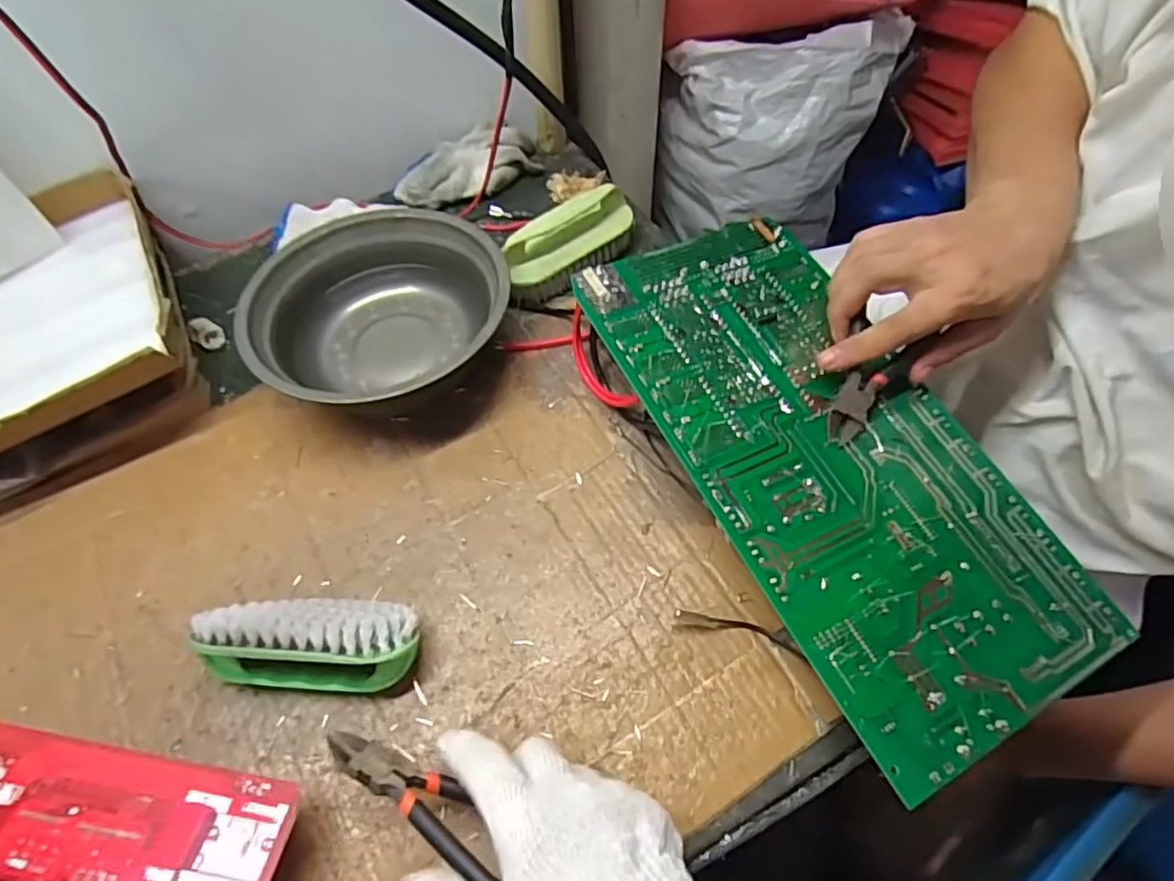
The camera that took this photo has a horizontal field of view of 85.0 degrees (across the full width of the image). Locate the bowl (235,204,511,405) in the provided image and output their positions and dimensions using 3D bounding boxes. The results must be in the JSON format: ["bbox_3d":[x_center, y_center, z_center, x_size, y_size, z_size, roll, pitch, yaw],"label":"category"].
[{"bbox_3d":[-0.154,-0.095,0.492,0.183,0.066,0.158,-18,59,-8],"label":"bowl"}]

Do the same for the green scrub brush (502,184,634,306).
[{"bbox_3d":[-0.016,-0.163,0.532,0.132,0.048,0.046,-40,64,-20],"label":"green scrub brush"}]

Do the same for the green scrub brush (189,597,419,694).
[{"bbox_3d":[-0.157,0.113,0.367,0.115,0.050,0.050,2,58,5],"label":"green scrub brush"}]

